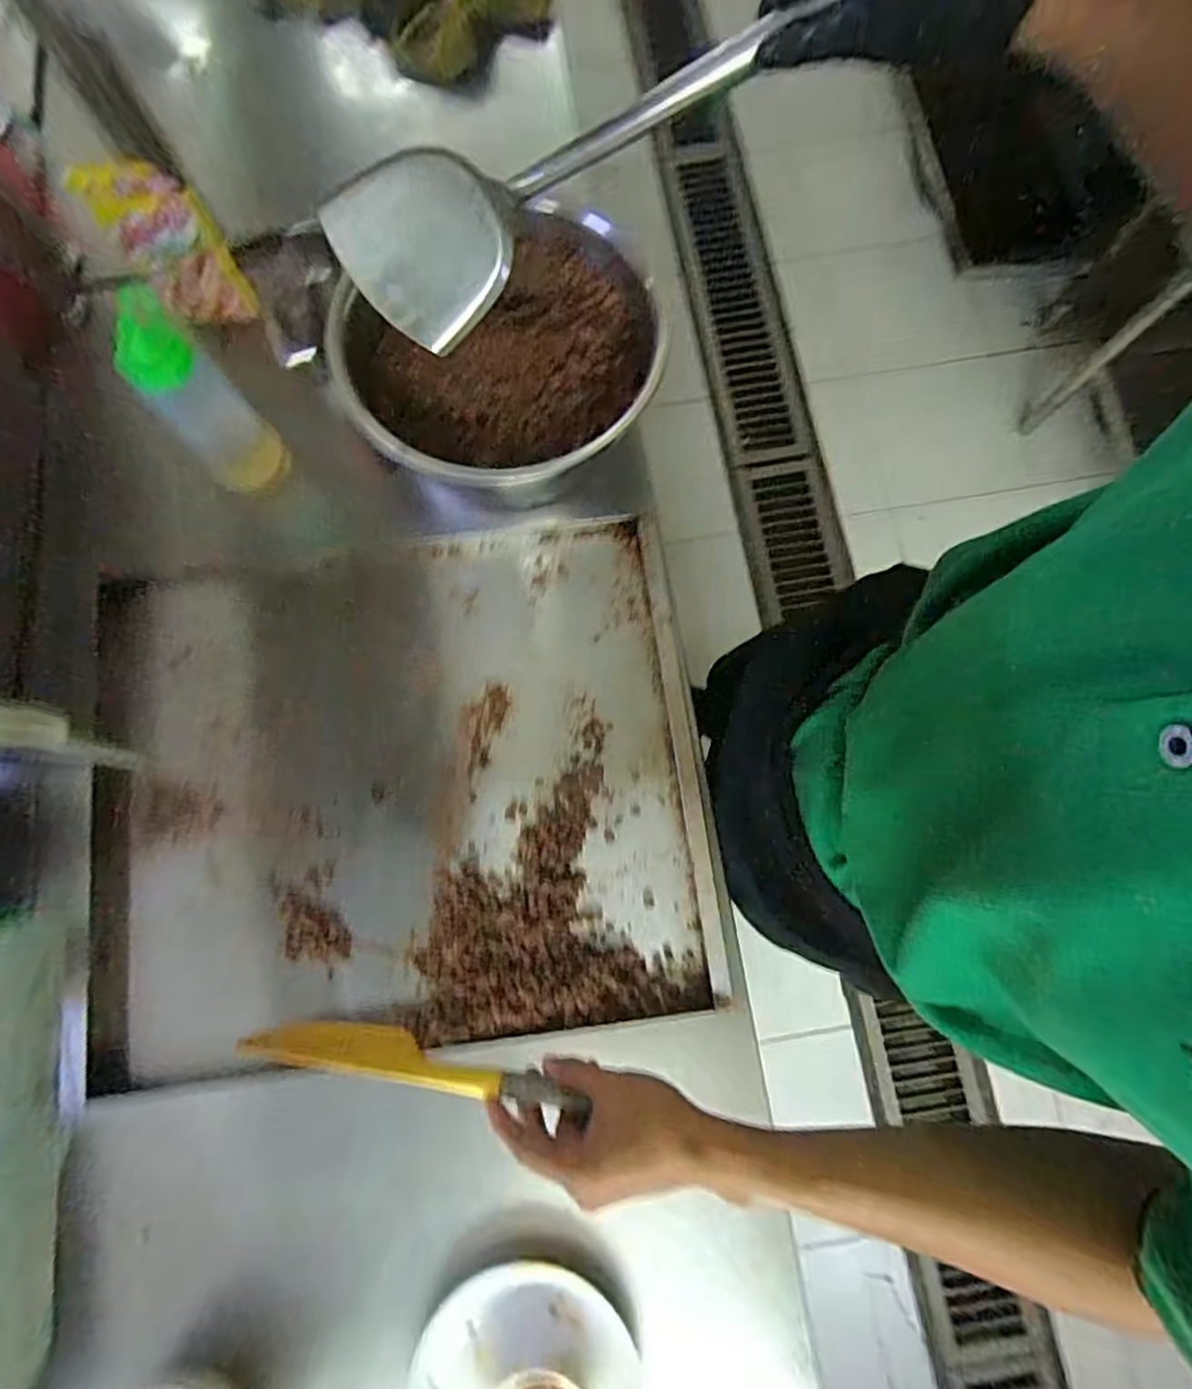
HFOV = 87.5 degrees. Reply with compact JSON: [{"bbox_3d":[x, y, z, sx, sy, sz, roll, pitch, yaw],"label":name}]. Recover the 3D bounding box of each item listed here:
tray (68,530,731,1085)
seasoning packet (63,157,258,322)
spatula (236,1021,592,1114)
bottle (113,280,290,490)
[{"bbox_3d":[-0.204,0.088,0.651,0.611,0.039,0.518,-8,79,-2],"label":"tray"},{"bbox_3d":[-0.473,-0.497,0.693,0.118,0.158,0.011,-5,62,9],"label":"seasoning packet"},{"bbox_3d":[-0.141,0.286,0.486,0.261,0.080,0.015,5,76,11],"label":"spatula"},{"bbox_3d":[-0.414,-0.301,0.660,0.070,0.208,0.082,36,81,9],"label":"bottle"}]

